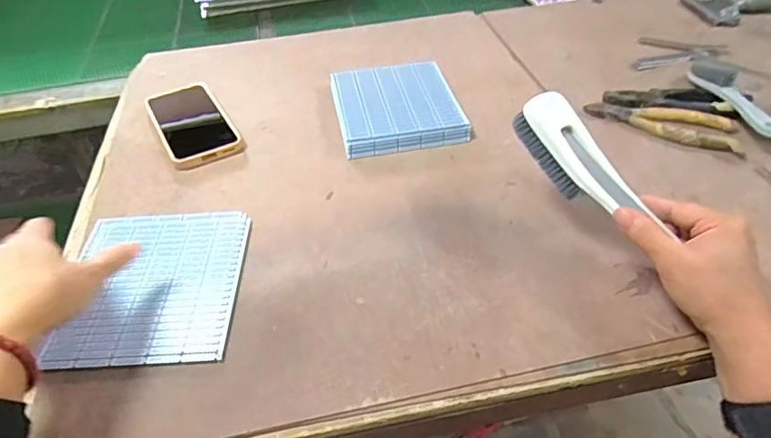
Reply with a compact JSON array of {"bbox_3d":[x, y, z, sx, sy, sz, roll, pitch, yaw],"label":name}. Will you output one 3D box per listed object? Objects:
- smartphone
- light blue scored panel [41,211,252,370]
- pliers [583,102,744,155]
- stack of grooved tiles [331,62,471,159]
[{"bbox_3d":[-0.233,-0.118,0.622,0.080,0.012,0.170,-21,47,-22],"label":"smartphone"},{"bbox_3d":[-0.196,0.052,0.444,0.142,0.007,0.165,-2,43,-2],"label":"light blue scored panel"},{"bbox_3d":[0.309,-0.109,0.582,0.155,0.022,0.059,22,47,21],"label":"pliers"},{"bbox_3d":[0.013,-0.140,0.625,0.139,0.019,0.166,-7,43,-8],"label":"stack of grooved tiles"}]

